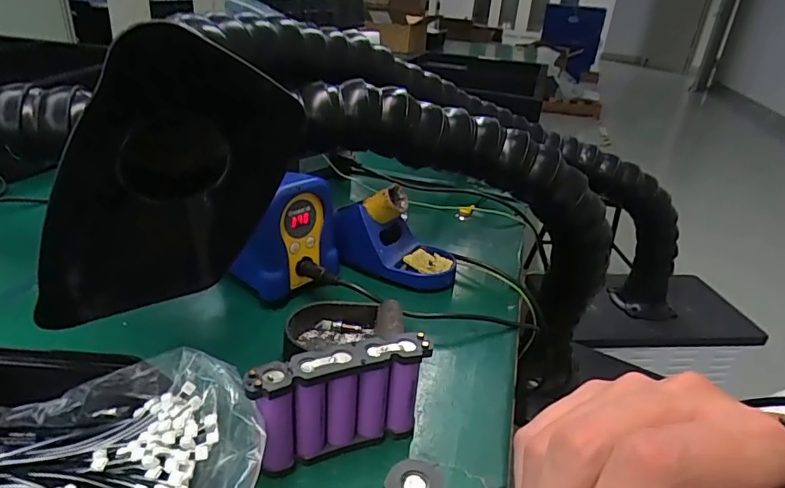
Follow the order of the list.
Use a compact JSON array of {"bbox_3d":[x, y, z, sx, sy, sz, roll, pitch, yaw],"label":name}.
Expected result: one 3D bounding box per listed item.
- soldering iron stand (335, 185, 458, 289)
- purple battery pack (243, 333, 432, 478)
[{"bbox_3d":[0.003,-0.009,0.558,0.142,0.090,0.088,10,28,9],"label":"soldering iron stand"},{"bbox_3d":[-0.034,0.106,0.330,0.112,0.079,0.024,-8,29,-24],"label":"purple battery pack"}]

